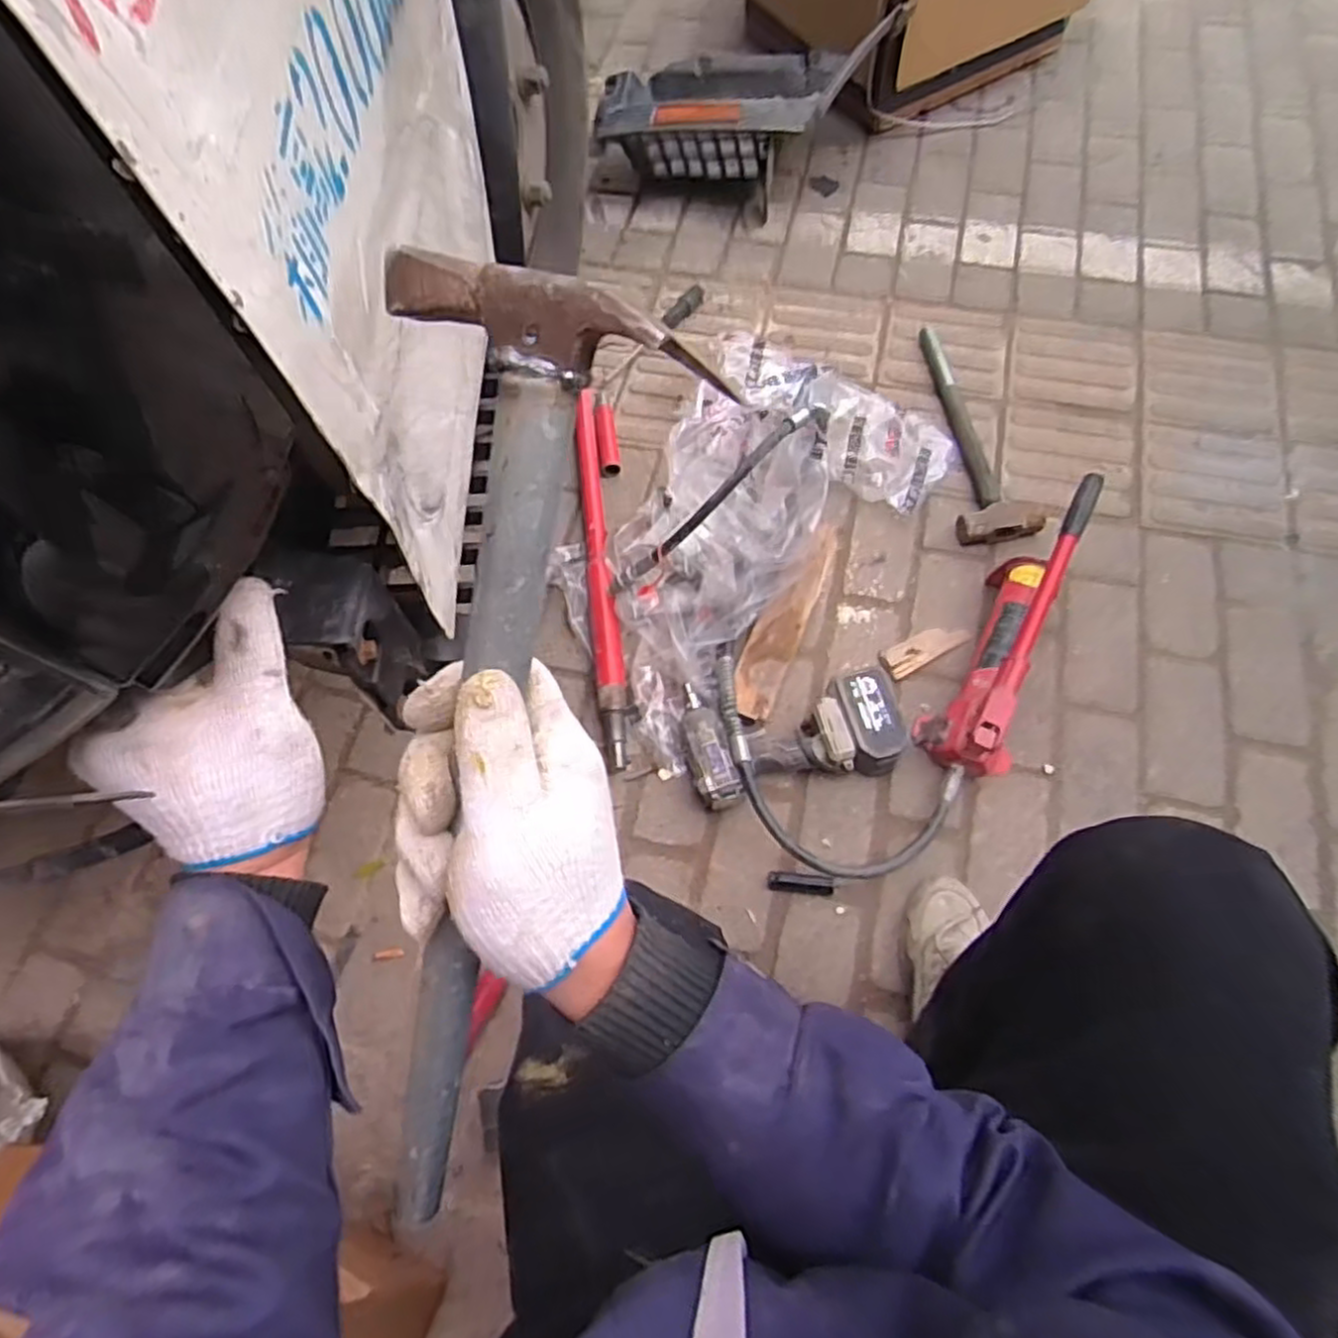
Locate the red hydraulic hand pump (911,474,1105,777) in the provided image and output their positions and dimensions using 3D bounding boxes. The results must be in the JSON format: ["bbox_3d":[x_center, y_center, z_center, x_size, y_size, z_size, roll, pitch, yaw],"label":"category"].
[{"bbox_3d":[0.434,-0.045,0.924,0.115,0.158,0.380,28,72,15],"label":"red hydraulic hand pump"}]

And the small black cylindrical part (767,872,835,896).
[{"bbox_3d":[0.156,0.254,0.884,0.076,0.015,0.021,5,66,4],"label":"small black cylindrical part"}]

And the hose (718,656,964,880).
[{"bbox_3d":[0.170,0.125,0.905,0.336,0.053,0.209,26,69,13],"label":"hose"}]

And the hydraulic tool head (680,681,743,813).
[{"bbox_3d":[0.044,0.091,0.926,0.052,0.052,0.165,-15,67,-2],"label":"hydraulic tool head"}]

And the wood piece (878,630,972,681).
[{"bbox_3d":[0.338,-0.031,0.991,0.128,0.020,0.045,-28,68,-10],"label":"wood piece"}]

